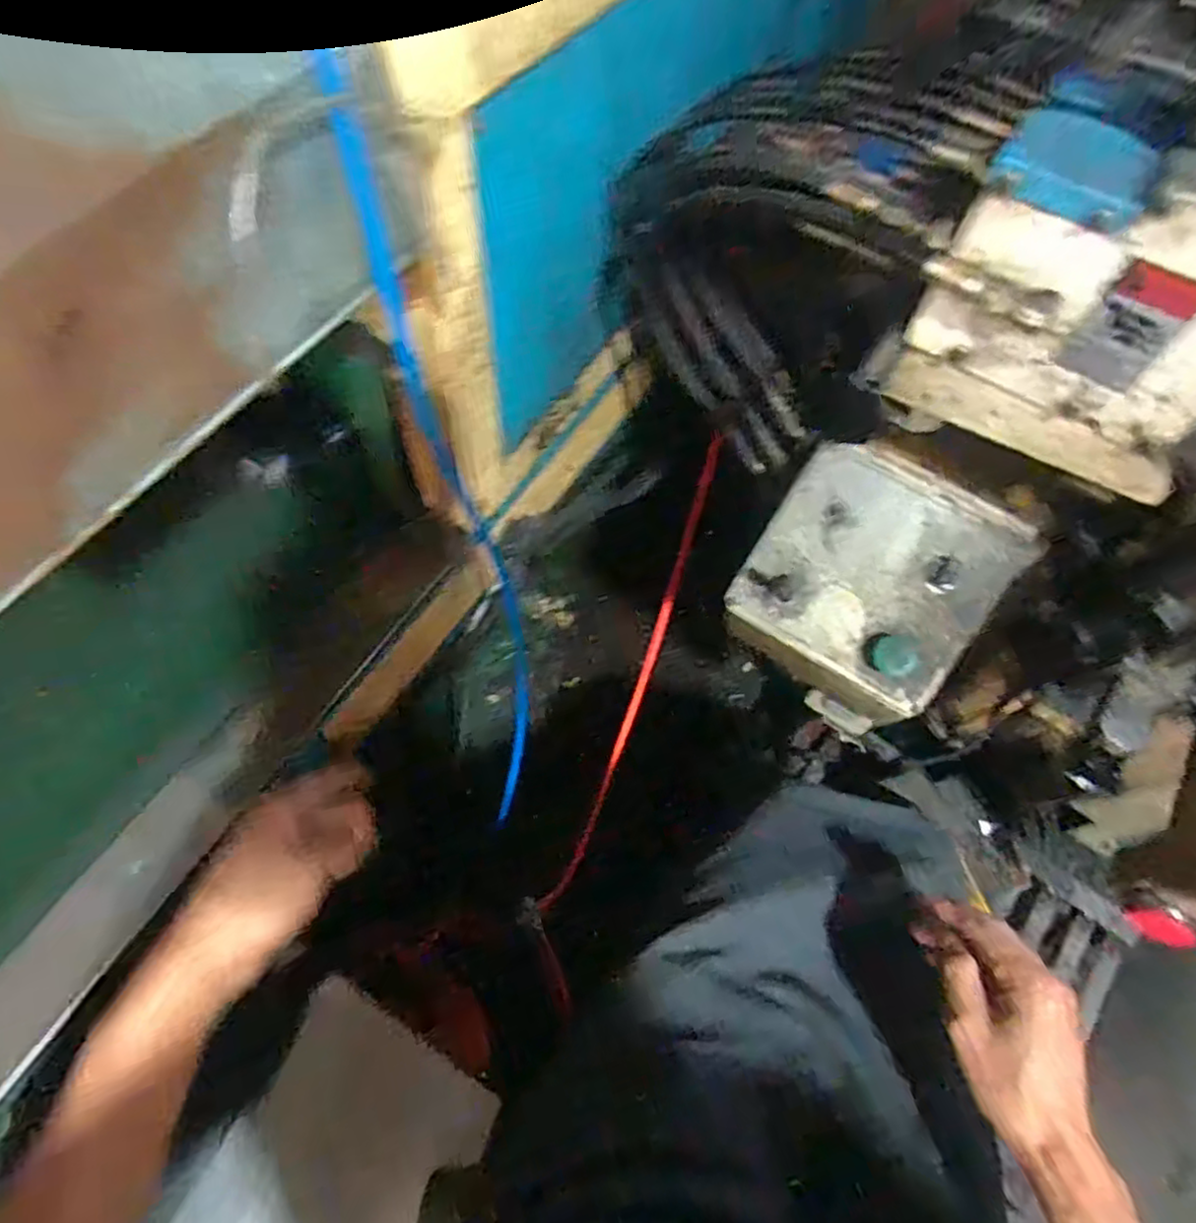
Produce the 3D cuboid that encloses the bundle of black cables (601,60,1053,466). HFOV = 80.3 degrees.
[{"bbox_3d":[0.157,-0.347,0.689,0.095,0.421,0.346,-33,69,-19],"label":"bundle of black cables"}]

